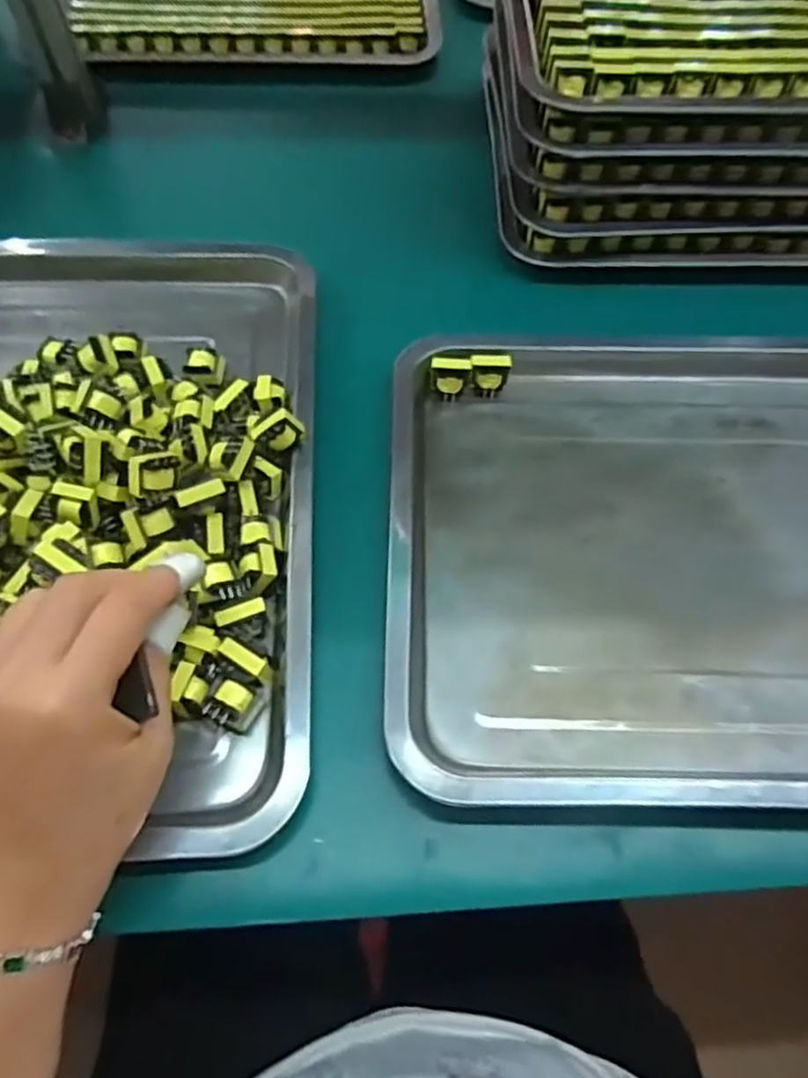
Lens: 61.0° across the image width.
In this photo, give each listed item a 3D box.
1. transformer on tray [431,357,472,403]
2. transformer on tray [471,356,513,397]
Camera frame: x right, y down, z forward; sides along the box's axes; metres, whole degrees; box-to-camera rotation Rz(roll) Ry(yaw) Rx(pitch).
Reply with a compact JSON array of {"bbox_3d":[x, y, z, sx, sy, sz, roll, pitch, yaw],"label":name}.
[{"bbox_3d":[0.029,-0.101,0.431,0.024,0.018,0.016,8,62,3],"label":"transformer on tray"},{"bbox_3d":[0.054,-0.103,0.432,0.024,0.021,0.015,1,62,-1],"label":"transformer on tray"}]

